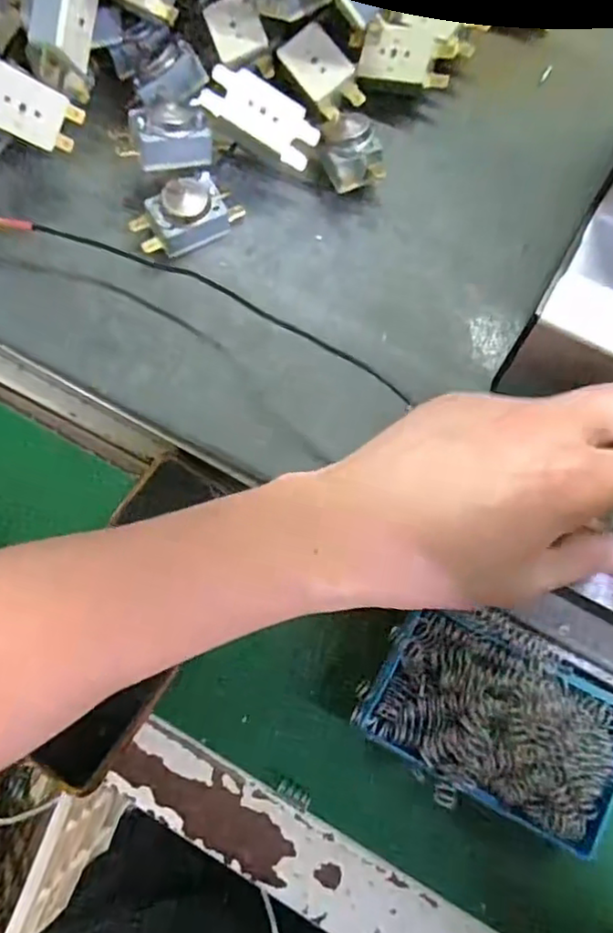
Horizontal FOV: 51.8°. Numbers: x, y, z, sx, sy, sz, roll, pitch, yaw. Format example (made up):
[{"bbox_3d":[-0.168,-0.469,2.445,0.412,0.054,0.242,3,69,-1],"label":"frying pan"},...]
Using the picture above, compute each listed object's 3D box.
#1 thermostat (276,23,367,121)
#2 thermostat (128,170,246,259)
[{"bbox_3d":[0.008,-0.215,0.348,0.029,0.021,0.046,-33,78,-4],"label":"thermostat"},{"bbox_3d":[-0.064,-0.134,0.338,0.055,0.029,0.026,-32,78,-4],"label":"thermostat"}]

